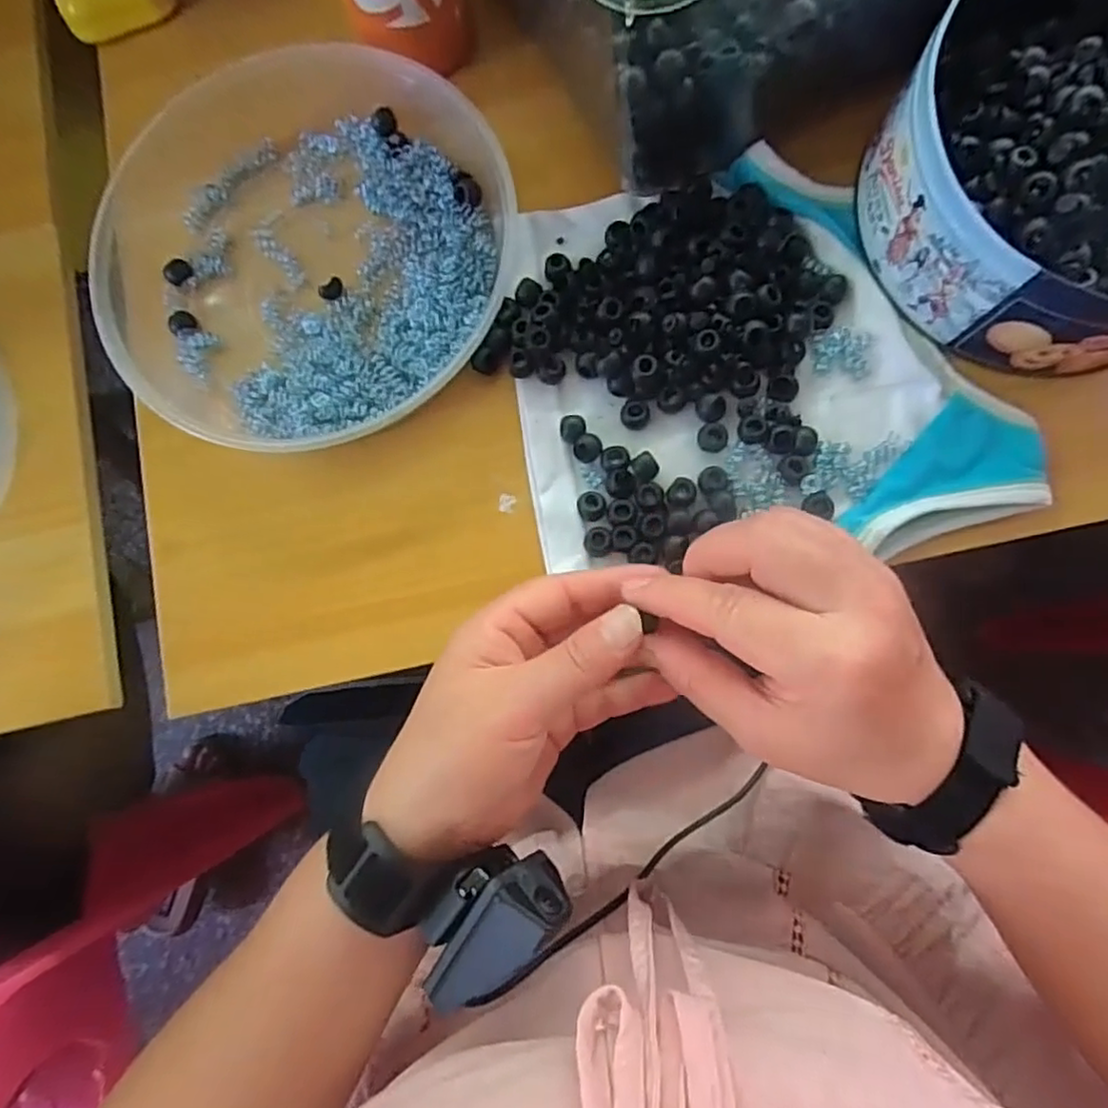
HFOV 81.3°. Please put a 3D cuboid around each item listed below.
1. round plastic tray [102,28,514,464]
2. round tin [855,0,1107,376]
[{"bbox_3d":[-0.141,-0.174,0.366,0.228,0.037,0.232,-1,82,4],"label":"round plastic tray"},{"bbox_3d":[0.270,-0.203,0.318,0.214,0.065,0.194,-30,81,0],"label":"round tin"}]

